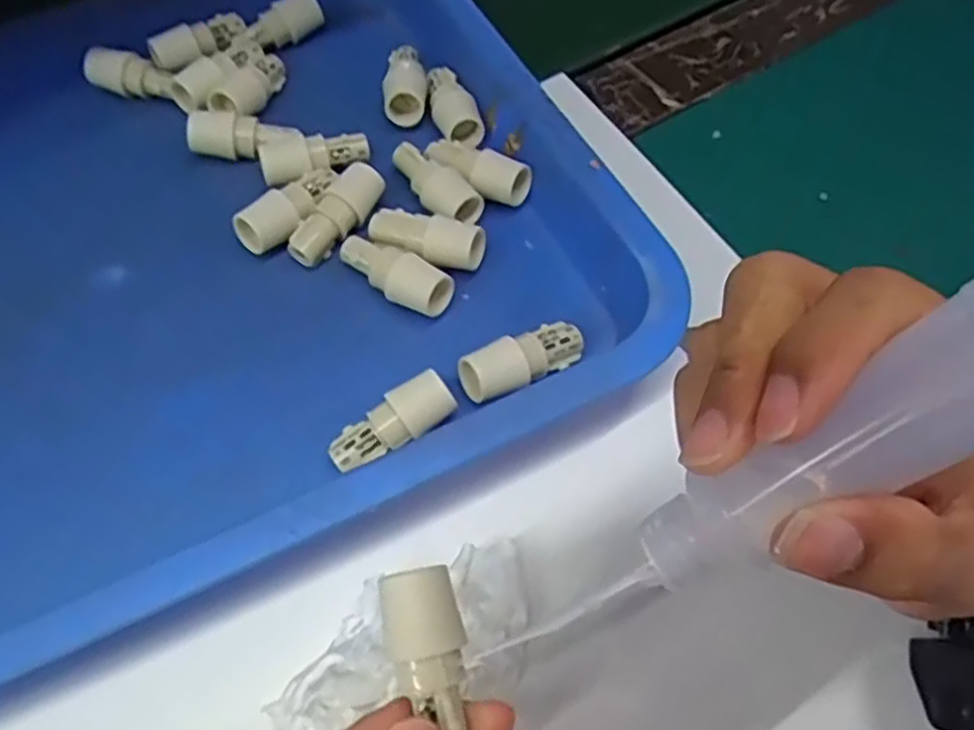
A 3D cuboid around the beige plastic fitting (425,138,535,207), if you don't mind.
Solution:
[{"bbox_3d":[-0.006,-0.095,0.384,0.054,0.017,0.023,27,64,13],"label":"beige plastic fitting"}]

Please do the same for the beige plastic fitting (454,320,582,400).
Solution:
[{"bbox_3d":[0.015,-0.002,0.333,0.054,0.025,0.023,-30,66,-16],"label":"beige plastic fitting"}]

